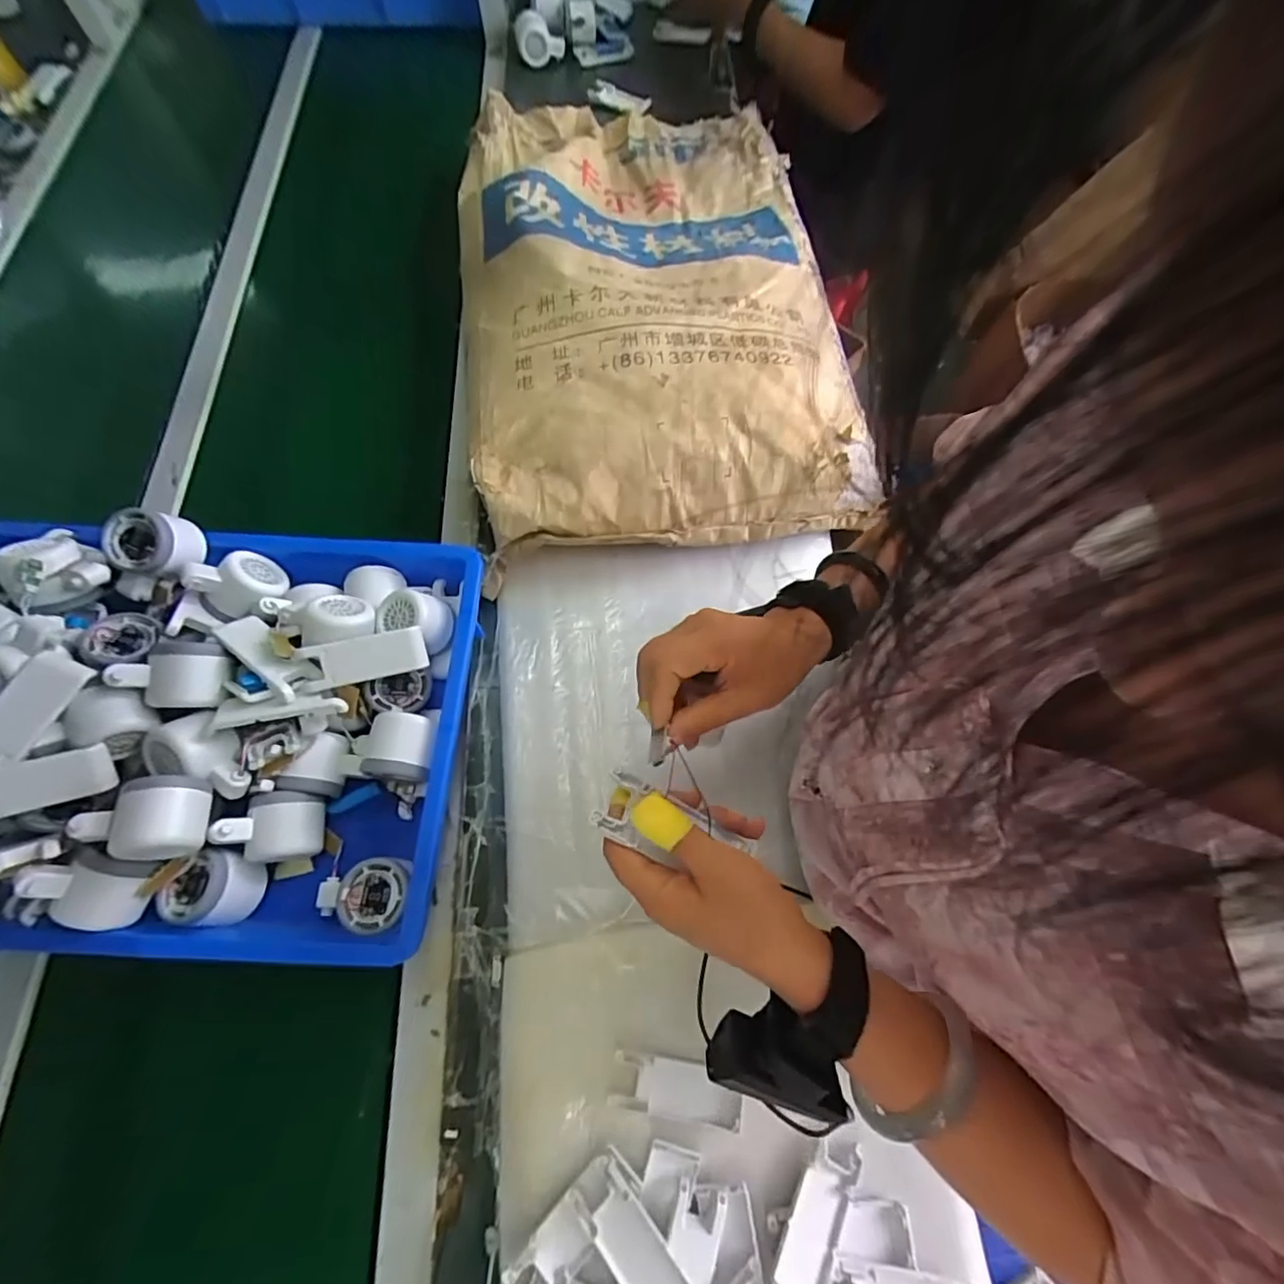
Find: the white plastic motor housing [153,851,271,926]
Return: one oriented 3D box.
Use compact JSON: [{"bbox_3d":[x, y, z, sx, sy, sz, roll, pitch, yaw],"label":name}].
[{"bbox_3d":[-0.355,0.205,0.479,0.060,0.059,0.055,0,67,0],"label":"white plastic motor housing"}]

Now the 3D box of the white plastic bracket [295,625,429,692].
[{"bbox_3d":[-0.248,0.014,0.508,0.104,0.016,0.040,-15,96,-15],"label":"white plastic bracket"}]

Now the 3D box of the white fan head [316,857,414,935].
[{"bbox_3d":[-0.230,0.214,0.481,0.076,0.048,0.054,-2,69,-2],"label":"white fan head"}]

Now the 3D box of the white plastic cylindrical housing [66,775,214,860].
[{"bbox_3d":[-0.389,0.143,0.456,0.079,0.055,0.058,-7,69,-4],"label":"white plastic cylindrical housing"}]

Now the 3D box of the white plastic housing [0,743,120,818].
[{"bbox_3d":[-0.470,0.110,0.433,0.103,0.008,0.040,-13,103,-28],"label":"white plastic housing"}]

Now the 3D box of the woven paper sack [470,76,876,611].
[{"bbox_3d":[0.007,-0.455,0.730,0.450,0.134,0.732,-8,69,-5],"label":"woven paper sack"}]

